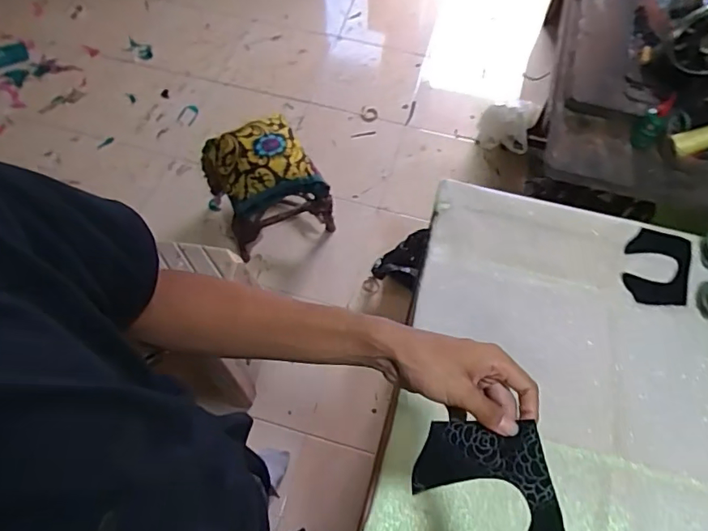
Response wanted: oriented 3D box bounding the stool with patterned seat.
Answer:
[{"bbox_3d":[-0.277,-0.252,1.644,0.328,0.386,0.314,-26,66,-13],"label":"stool with patterned seat"}]

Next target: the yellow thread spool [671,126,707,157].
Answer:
[{"bbox_3d":[0.670,-0.243,0.975,0.119,0.035,0.036,-15,63,14],"label":"yellow thread spool"}]

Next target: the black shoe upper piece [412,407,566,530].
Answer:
[{"bbox_3d":[0.112,0.197,0.420,0.106,0.043,0.145,-9,64,-6],"label":"black shoe upper piece"}]

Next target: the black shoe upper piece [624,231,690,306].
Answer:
[{"bbox_3d":[0.537,0.004,0.912,0.109,0.006,0.138,10,74,7],"label":"black shoe upper piece"}]

